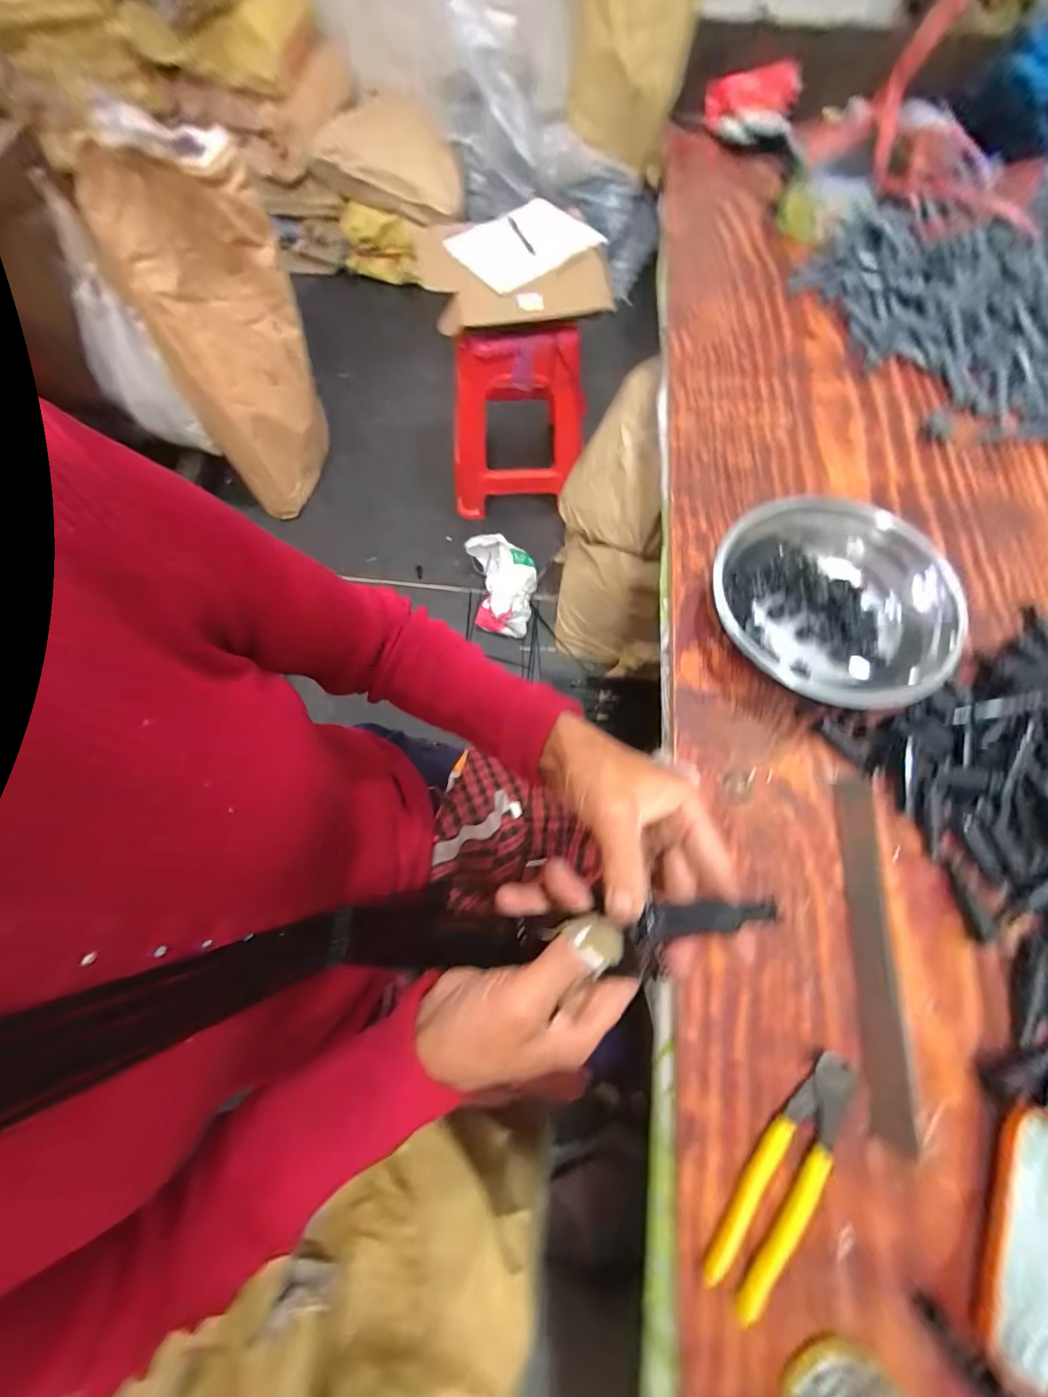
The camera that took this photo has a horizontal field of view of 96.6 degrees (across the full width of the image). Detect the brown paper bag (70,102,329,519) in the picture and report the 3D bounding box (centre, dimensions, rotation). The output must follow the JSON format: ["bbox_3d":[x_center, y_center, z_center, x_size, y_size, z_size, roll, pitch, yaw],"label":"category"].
[{"bbox_3d":[-0.727,-0.889,1.214,0.359,0.754,0.180,-31,72,-11],"label":"brown paper bag"}]

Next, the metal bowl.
[{"bbox_3d":[0.288,-0.092,0.465,0.189,0.068,0.219,7,69,3],"label":"metal bowl"}]

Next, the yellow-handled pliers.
[{"bbox_3d":[0.183,0.330,0.327,0.040,0.019,0.164,39,74,14],"label":"yellow-handled pliers"}]

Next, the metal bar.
[{"bbox_3d":[0.287,0.201,0.381,0.035,0.012,0.262,5,66,5],"label":"metal bar"}]

